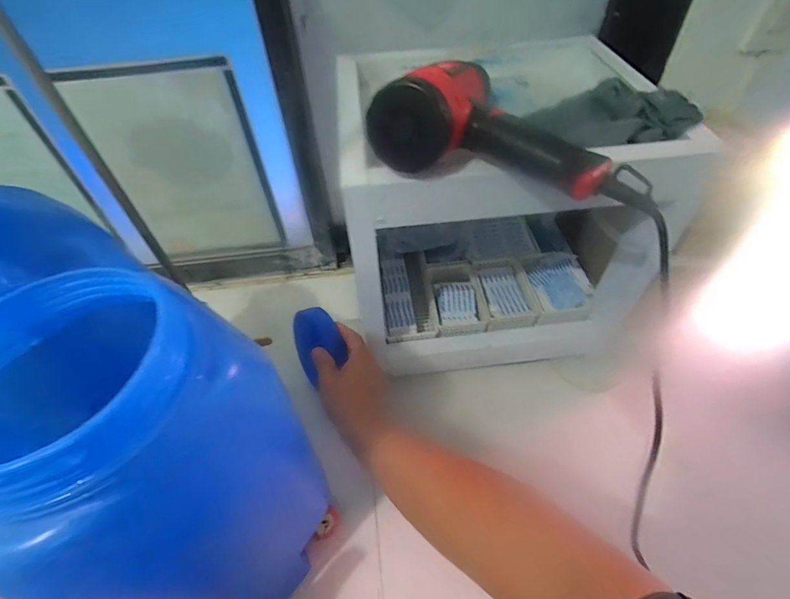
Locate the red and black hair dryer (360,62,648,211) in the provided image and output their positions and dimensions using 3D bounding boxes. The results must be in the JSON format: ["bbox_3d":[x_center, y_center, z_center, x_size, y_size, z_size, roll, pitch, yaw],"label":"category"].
[{"bbox_3d":[0.102,-0.153,0.339,0.221,0.066,0.129,17,53,17],"label":"red and black hair dryer"}]

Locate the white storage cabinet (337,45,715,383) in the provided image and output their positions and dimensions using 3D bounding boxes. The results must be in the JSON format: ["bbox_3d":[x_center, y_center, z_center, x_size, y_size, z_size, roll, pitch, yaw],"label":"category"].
[{"bbox_3d":[0.124,-0.107,0.566,0.360,0.321,0.268,-8,50,-3],"label":"white storage cabinet"}]

